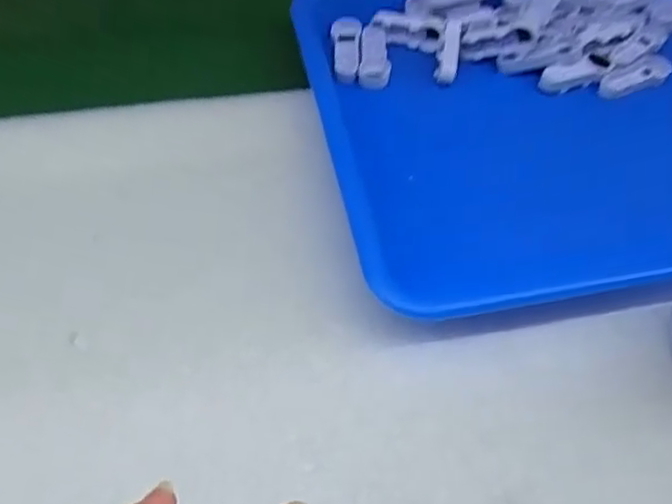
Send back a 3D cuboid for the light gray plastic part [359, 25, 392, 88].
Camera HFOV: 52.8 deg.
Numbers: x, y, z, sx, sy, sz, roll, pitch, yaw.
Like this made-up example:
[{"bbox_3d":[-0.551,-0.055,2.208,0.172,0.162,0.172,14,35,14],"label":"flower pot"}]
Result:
[{"bbox_3d":[0.025,-0.126,0.432,0.019,0.007,0.047,3,56,1],"label":"light gray plastic part"}]

